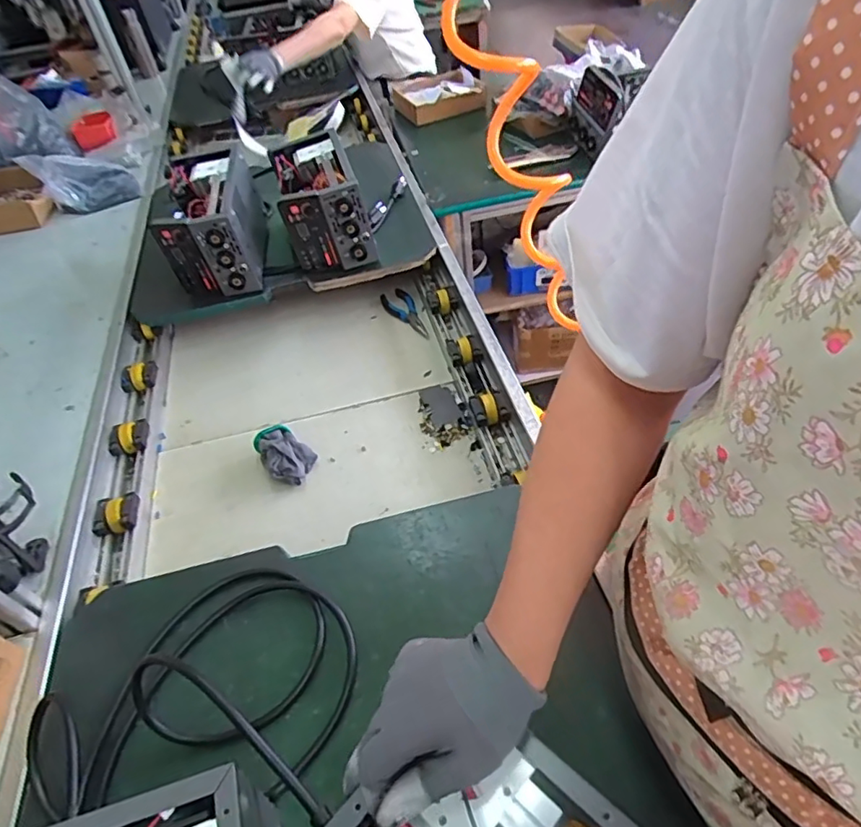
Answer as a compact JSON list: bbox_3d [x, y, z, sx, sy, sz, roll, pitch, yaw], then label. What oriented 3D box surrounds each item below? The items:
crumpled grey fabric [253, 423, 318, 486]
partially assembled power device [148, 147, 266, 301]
[{"bbox_3d":[-0.225,0.061,0.881,0.073,0.043,0.104,-32,51,-20],"label":"crumpled grey fabric"},{"bbox_3d":[-0.414,-0.355,1.089,0.158,0.172,0.254,-11,47,-3],"label":"partially assembled power device"}]

